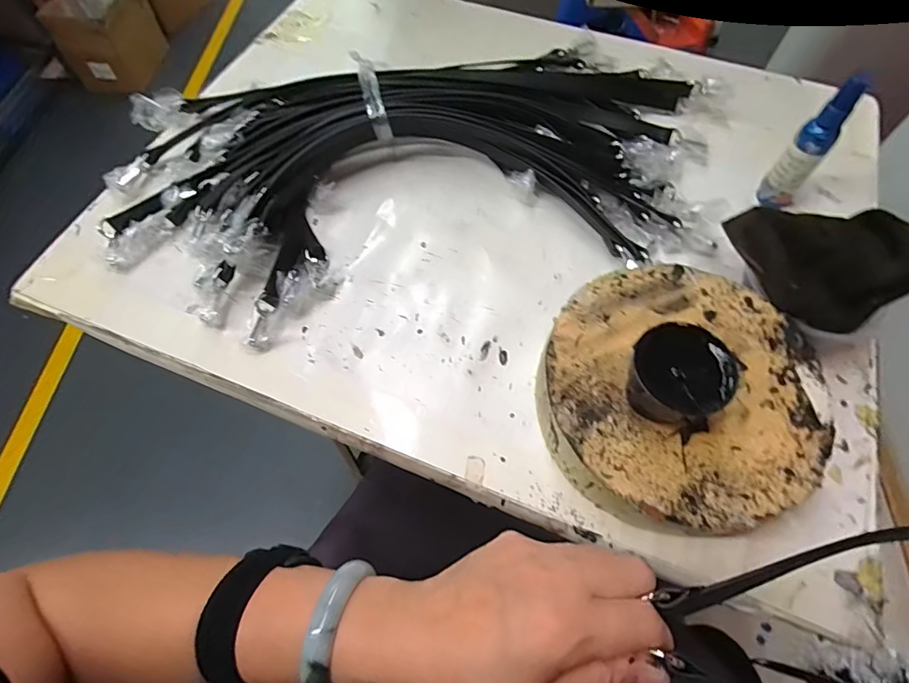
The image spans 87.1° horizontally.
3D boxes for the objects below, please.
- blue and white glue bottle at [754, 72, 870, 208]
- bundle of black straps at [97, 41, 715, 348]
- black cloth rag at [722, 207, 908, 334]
[{"bbox_3d":[0.328,-0.178,0.443,0.024,0.123,0.027,5,61,1],"label":"blue and white glue bottle"},{"bbox_3d":[-0.029,-0.190,0.487,0.612,0.063,0.313,-10,62,-7],"label":"bundle of black straps"},{"bbox_3d":[0.294,-0.061,0.383,0.128,0.046,0.095,5,61,1],"label":"black cloth rag"}]

